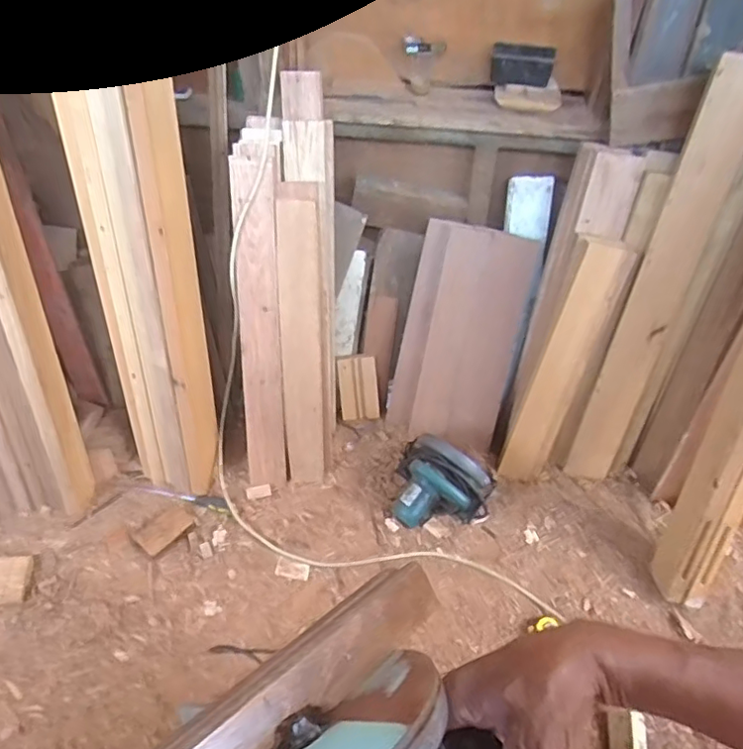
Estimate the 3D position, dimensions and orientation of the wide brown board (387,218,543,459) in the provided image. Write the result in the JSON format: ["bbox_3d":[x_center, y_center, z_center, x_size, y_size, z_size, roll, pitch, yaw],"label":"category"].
[{"bbox_3d":[0.238,-0.094,1.541,0.291,0.576,0.042,15,19,12],"label":"wide brown board"}]

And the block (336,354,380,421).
[{"bbox_3d":[-0.036,0.037,1.658,0.110,0.189,0.021,-6,18,-2],"label":"block"}]

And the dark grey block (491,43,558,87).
[{"bbox_3d":[0.332,-0.684,1.289,0.133,0.084,0.027,17,49,13],"label":"dark grey block"}]

